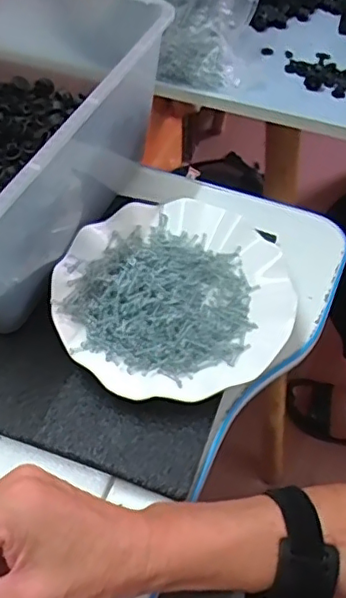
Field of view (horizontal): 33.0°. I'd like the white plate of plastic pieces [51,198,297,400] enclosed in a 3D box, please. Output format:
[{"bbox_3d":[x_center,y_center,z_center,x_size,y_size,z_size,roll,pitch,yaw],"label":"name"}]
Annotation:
[{"bbox_3d":[0.001,-0.004,0.457,0.174,0.027,0.180,-1,53,1],"label":"white plate of plastic pieces"}]

